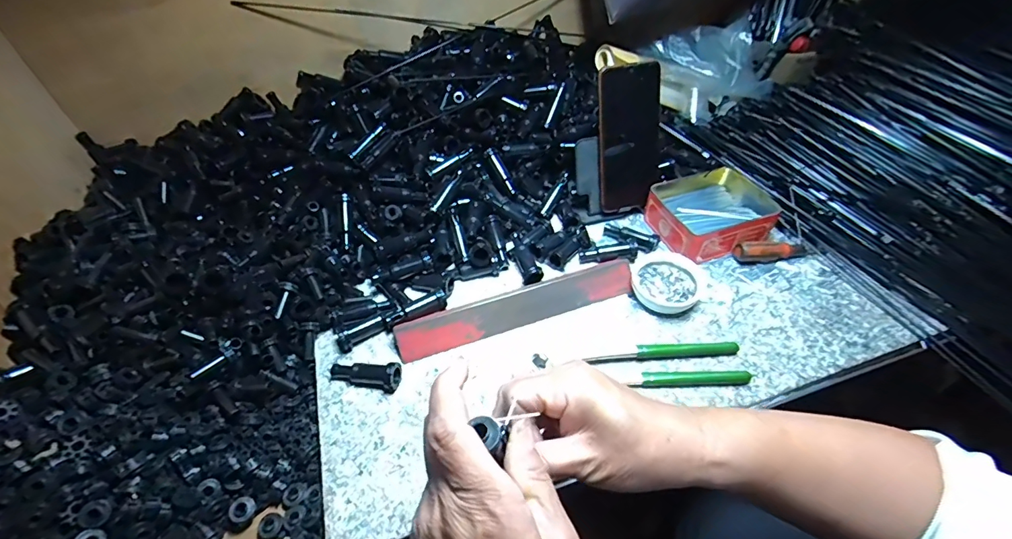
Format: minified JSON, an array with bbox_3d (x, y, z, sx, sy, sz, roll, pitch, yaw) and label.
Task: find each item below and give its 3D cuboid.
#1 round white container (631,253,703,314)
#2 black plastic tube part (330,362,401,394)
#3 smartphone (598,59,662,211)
[{"bbox_3d":[0.171,0.015,0.489,0.073,0.018,0.070,-2,47,2],"label":"round white container"},{"bbox_3d":[-0.135,0.100,0.427,0.067,0.021,0.022,5,48,8],"label":"black plastic tube part"},{"bbox_3d":[0.151,-0.155,0.540,0.081,0.166,0.015,-14,29,-14],"label":"smartphone"}]

